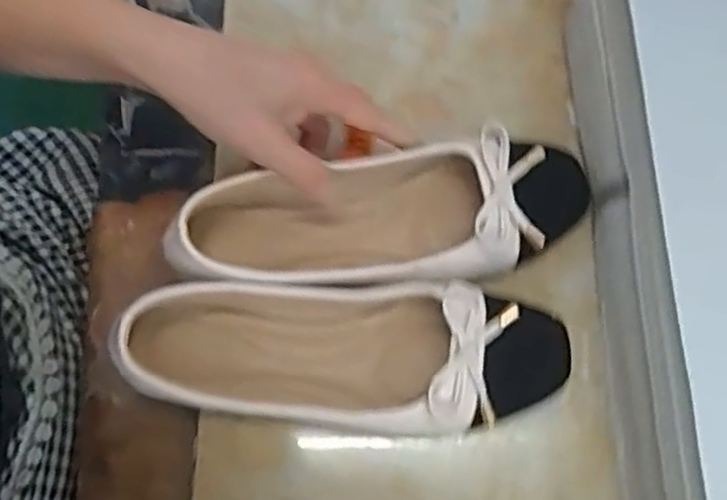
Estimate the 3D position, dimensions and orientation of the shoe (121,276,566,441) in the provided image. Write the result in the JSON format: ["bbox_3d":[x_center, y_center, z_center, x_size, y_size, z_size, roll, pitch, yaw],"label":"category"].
[{"bbox_3d":[-0.009,0.059,0.395,0.232,0.059,0.075,1,72,-1],"label":"shoe"}]

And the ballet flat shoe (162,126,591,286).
[{"bbox_3d":[0.015,-0.018,0.426,0.240,0.062,0.081,-8,70,-7],"label":"ballet flat shoe"}]

